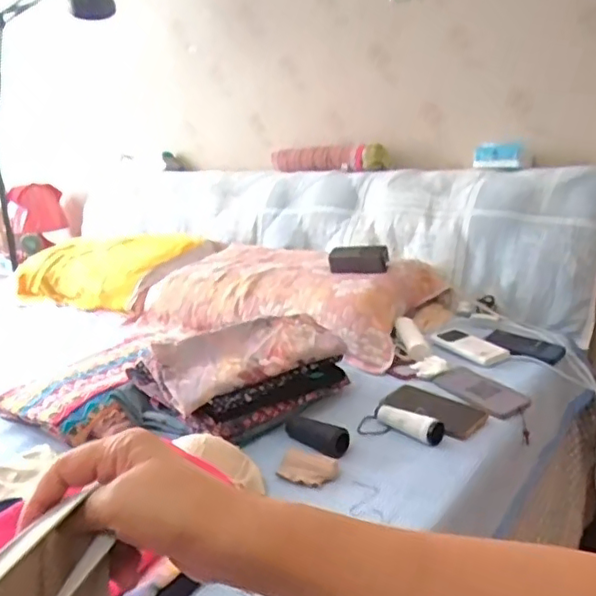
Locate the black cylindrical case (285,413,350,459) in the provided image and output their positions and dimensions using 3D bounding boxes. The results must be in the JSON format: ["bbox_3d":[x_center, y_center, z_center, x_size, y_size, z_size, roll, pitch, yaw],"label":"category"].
[{"bbox_3d":[0.025,0.205,0.895,0.104,0.035,0.033,7,20,33],"label":"black cylindrical case"}]

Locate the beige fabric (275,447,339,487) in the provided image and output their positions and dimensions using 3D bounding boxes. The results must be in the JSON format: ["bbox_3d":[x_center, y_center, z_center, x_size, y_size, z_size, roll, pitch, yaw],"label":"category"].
[{"bbox_3d":[0.015,0.230,0.817,0.077,0.017,0.060,3,18,23],"label":"beige fabric"}]

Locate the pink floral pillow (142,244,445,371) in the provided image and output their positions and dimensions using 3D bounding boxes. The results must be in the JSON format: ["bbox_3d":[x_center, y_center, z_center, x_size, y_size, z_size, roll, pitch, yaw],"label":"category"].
[{"bbox_3d":[-0.037,-0.009,1.400,0.664,0.142,0.333,7,20,33],"label":"pink floral pillow"}]

